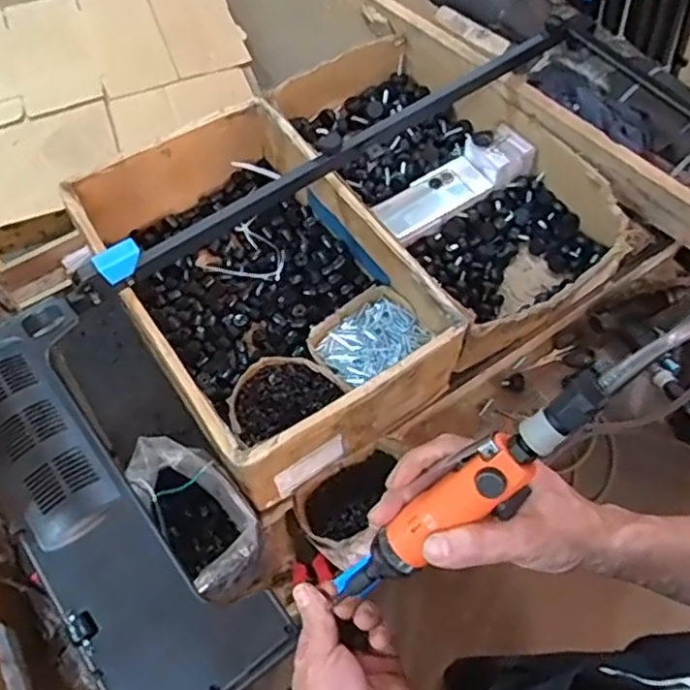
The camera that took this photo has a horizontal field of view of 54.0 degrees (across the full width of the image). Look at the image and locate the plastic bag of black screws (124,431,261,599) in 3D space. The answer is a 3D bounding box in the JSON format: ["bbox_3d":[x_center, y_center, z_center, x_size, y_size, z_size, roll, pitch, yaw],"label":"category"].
[{"bbox_3d":[-0.178,0.198,0.816,0.103,0.137,0.174,-32,65,-16],"label":"plastic bag of black screws"}]

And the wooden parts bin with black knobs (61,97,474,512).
[{"bbox_3d":[-0.122,-0.084,0.976,0.351,0.168,0.523,-33,65,-17],"label":"wooden parts bin with black knobs"}]

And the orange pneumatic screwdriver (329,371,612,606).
[{"bbox_3d":[0.082,0.107,0.464,0.031,0.244,0.036,4,46,-51],"label":"orange pneumatic screwdriver"}]

